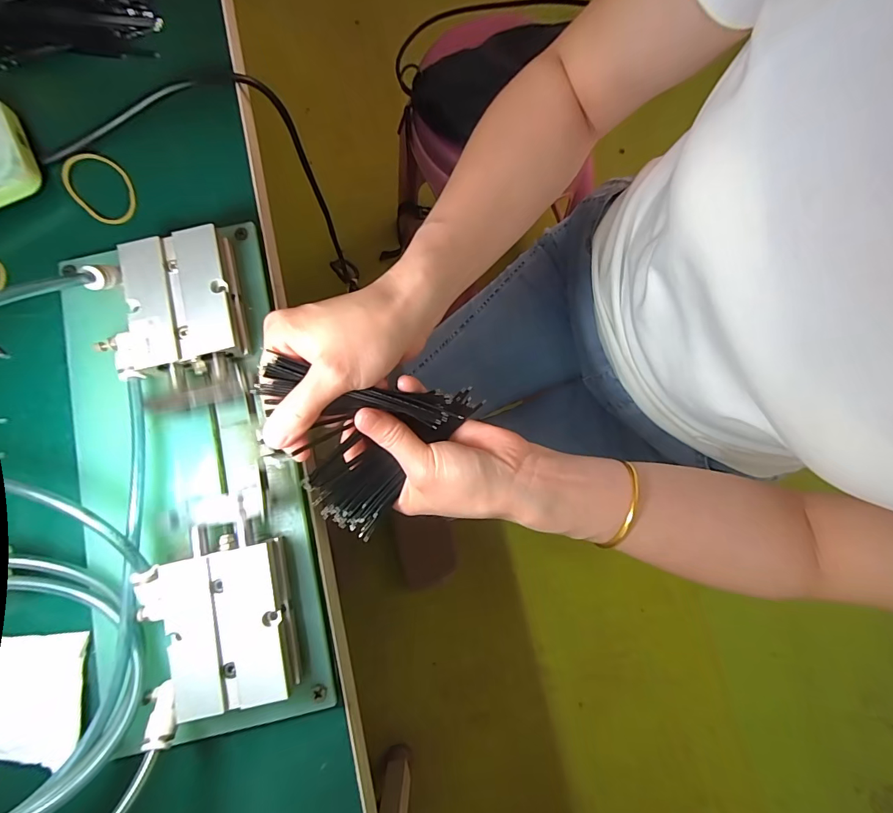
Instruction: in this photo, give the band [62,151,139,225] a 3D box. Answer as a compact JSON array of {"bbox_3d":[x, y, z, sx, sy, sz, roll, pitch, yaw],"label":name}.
[{"bbox_3d":[-0.223,-0.141,0.266,0.053,0.006,0.035,40,82,-1],"label":"band"}]

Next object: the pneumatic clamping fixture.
[{"bbox_3d":[-0.146,0.030,0.220,0.117,0.043,0.265,-13,82,-4],"label":"pneumatic clamping fixture"}]

